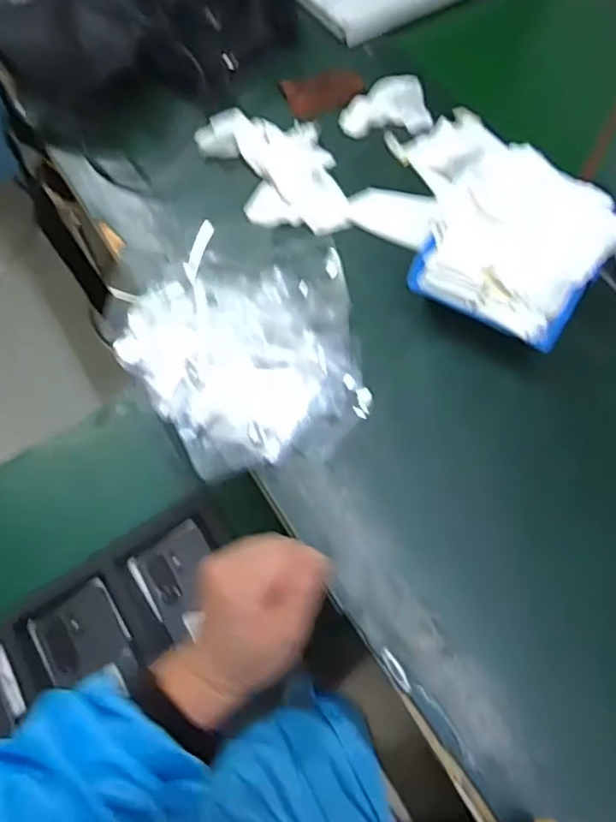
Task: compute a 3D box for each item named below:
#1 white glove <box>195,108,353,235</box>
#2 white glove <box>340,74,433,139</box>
[{"bbox_3d":[-0.024,-0.232,0.591,0.103,0.030,0.162,-27,66,-13],"label":"white glove"},{"bbox_3d":[0.080,-0.308,0.616,0.092,0.032,0.051,4,64,3],"label":"white glove"}]

